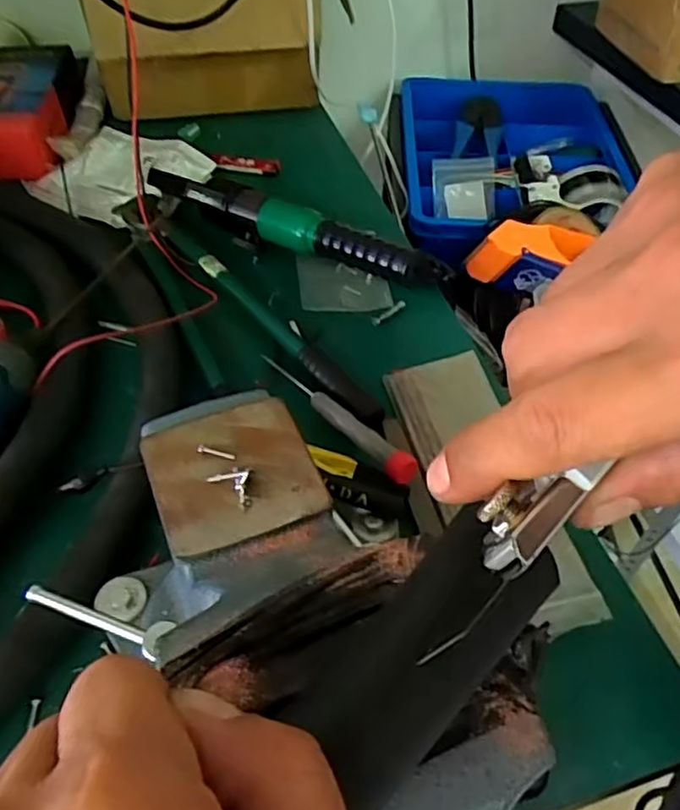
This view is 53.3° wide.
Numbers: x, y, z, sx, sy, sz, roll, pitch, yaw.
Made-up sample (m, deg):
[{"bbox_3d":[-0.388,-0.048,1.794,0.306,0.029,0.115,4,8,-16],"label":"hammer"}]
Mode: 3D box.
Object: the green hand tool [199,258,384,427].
[{"bbox_3d":[-0.047,-0.057,0.553,0.022,0.017,0.232,-31,56,-25],"label":"green hand tool"}]

